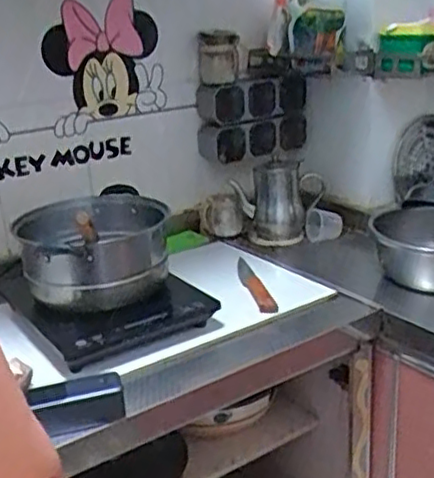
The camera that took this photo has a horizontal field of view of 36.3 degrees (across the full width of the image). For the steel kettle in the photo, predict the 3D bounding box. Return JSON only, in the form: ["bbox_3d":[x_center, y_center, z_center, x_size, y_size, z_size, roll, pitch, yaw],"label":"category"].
[{"bbox_3d":[0.137,-0.088,1.494,0.203,0.163,0.119,-1,20,6],"label":"steel kettle"}]

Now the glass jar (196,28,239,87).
[{"bbox_3d":[0.006,-0.414,1.507,0.085,0.113,0.085,-1,20,8],"label":"glass jar"}]

